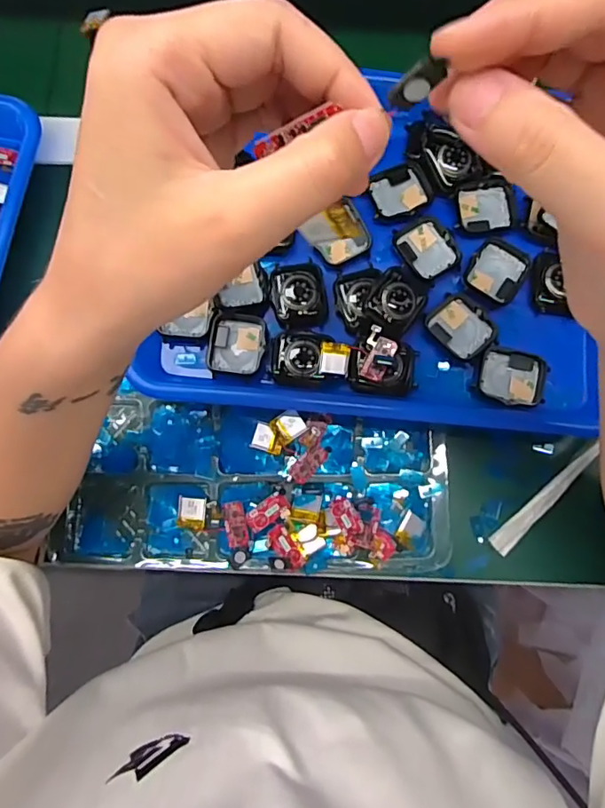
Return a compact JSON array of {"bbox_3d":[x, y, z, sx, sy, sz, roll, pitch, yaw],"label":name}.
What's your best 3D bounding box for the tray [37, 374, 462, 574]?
[{"bbox_3d":[-0.029,0.055,0.347,0.248,0.025,0.122,2,79,0],"label":"tray"}]

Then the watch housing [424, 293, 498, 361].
[{"bbox_3d":[0.107,-0.052,0.349,0.043,0.006,0.034,44,82,7],"label":"watch housing"}]

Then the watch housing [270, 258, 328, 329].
[{"bbox_3d":[-0.003,-0.075,0.348,0.037,0.008,0.046,-10,79,-2],"label":"watch housing"}]

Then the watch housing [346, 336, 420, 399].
[{"bbox_3d":[0.054,-0.024,0.345,0.046,0.016,0.034,9,79,2],"label":"watch housing"}]

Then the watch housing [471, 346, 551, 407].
[{"bbox_3d":[0.139,-0.017,0.345,0.043,0.015,0.035,16,80,3],"label":"watch housing"}]

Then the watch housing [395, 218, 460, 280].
[{"bbox_3d":[0.085,-0.107,0.356,0.035,0.006,0.042,-30,81,-6],"label":"watch housing"}]

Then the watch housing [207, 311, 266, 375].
[{"bbox_3d":[-0.043,-0.041,0.346,0.036,0.009,0.040,5,79,1],"label":"watch housing"}]

